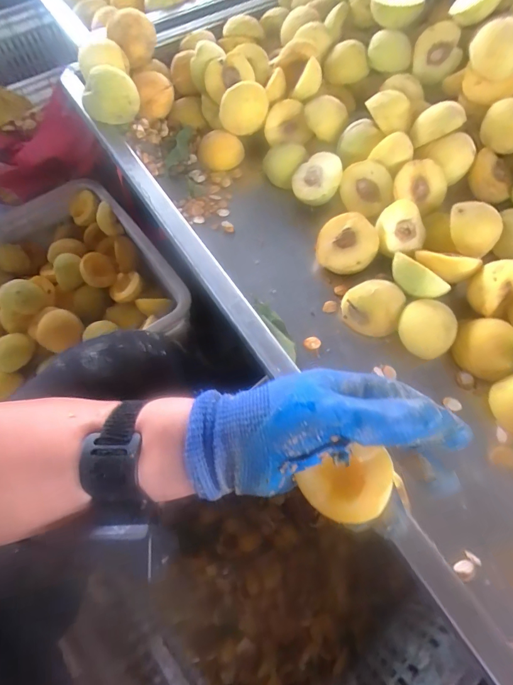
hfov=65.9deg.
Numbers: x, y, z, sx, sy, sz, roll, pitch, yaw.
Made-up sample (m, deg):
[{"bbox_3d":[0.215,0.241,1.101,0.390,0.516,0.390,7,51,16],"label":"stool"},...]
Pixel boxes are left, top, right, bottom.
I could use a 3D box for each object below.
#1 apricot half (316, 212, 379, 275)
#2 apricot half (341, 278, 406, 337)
[{"bbox_3d":[0.097,-0.105,0.422,0.062,0.020,0.061,10,89,25],"label":"apricot half"},{"bbox_3d":[0.115,-0.037,0.393,0.054,0.031,0.050,17,64,11],"label":"apricot half"}]

